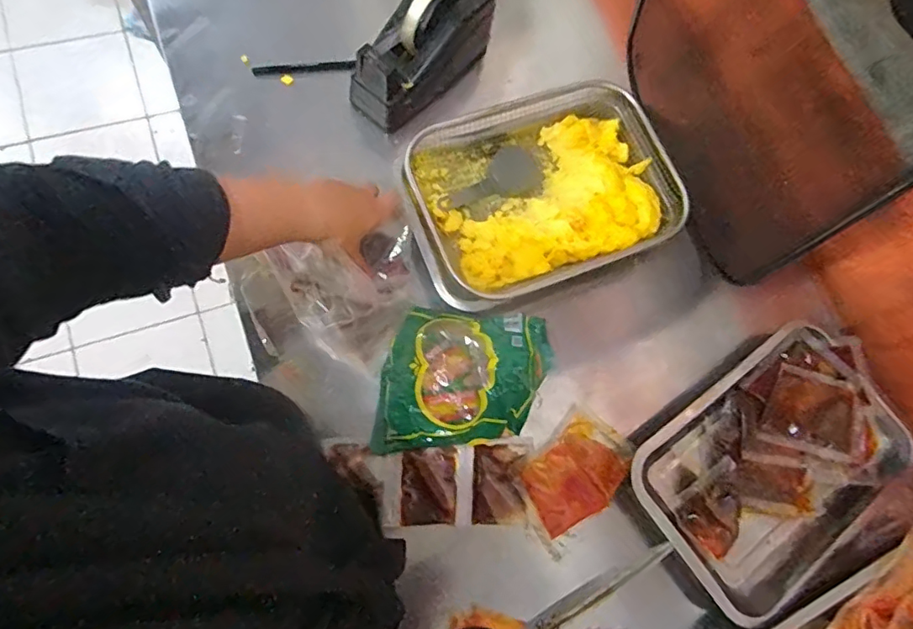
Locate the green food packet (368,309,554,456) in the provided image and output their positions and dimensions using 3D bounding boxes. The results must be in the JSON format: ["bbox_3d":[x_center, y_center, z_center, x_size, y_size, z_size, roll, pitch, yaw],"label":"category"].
[{"bbox_3d":[0.009,0.067,0.547,0.166,0.072,0.151,10,74,-4],"label":"green food packet"}]

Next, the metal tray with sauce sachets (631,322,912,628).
[{"bbox_3d":[0.341,0.154,0.586,0.295,0.057,0.199,-34,81,-14],"label":"metal tray with sauce sachets"}]

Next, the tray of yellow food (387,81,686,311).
[{"bbox_3d":[0.101,-0.139,0.630,0.303,0.061,0.216,-20,78,-12],"label":"tray of yellow food"}]

